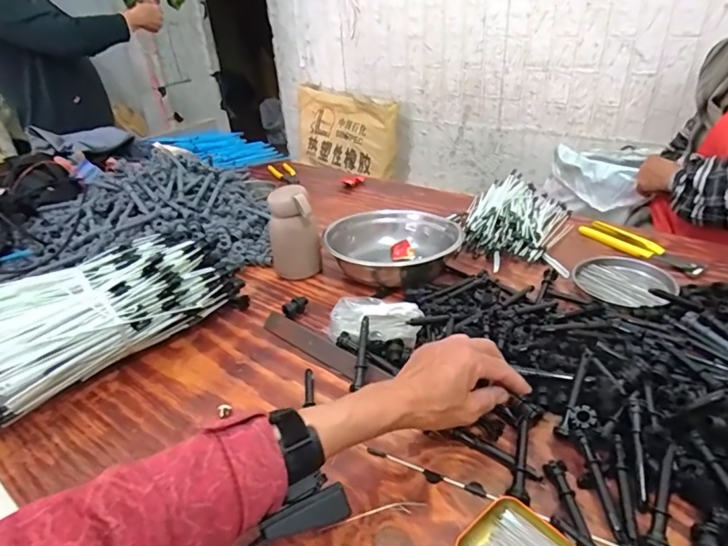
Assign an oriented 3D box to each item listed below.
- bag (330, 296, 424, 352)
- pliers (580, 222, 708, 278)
[{"bbox_3d":[0.015,0.065,0.599,0.116,0.034,0.073,5,32,15],"label":"bag"},{"bbox_3d":[0.455,-0.046,0.764,0.058,0.020,0.202,-20,34,-24],"label":"pliers"}]

